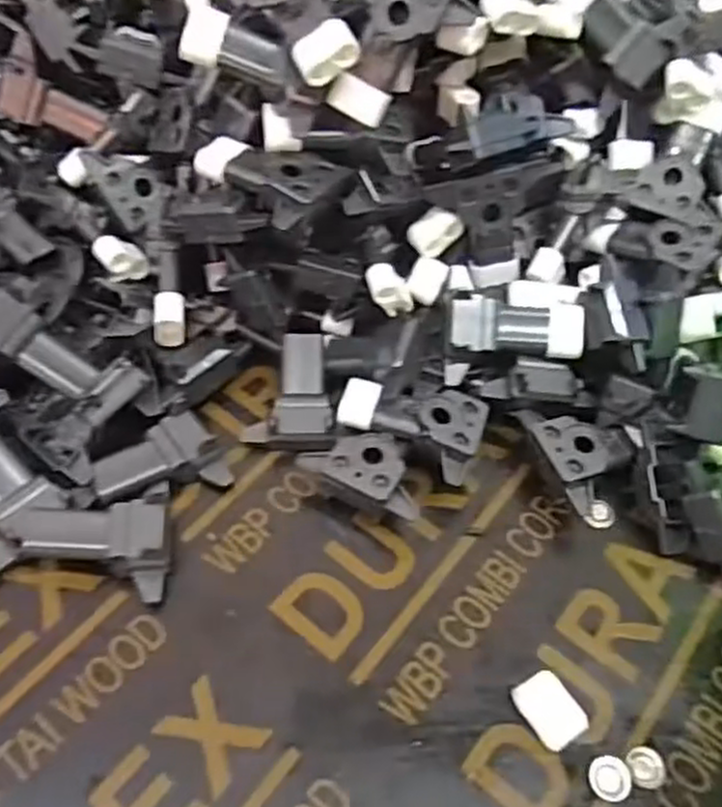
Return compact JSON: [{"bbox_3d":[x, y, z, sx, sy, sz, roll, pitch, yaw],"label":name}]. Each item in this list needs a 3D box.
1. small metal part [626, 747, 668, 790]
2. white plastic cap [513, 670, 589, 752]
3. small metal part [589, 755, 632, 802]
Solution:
[{"bbox_3d":[0.107,0.136,0.284,0.014,0.004,0.014,-10,54,-10],"label":"small metal part"},{"bbox_3d":[0.073,0.118,0.292,0.019,0.010,0.027,-26,58,-21],"label":"white plastic cap"},{"bbox_3d":[0.093,0.139,0.281,0.016,0.004,0.015,2,53,-1],"label":"small metal part"}]

